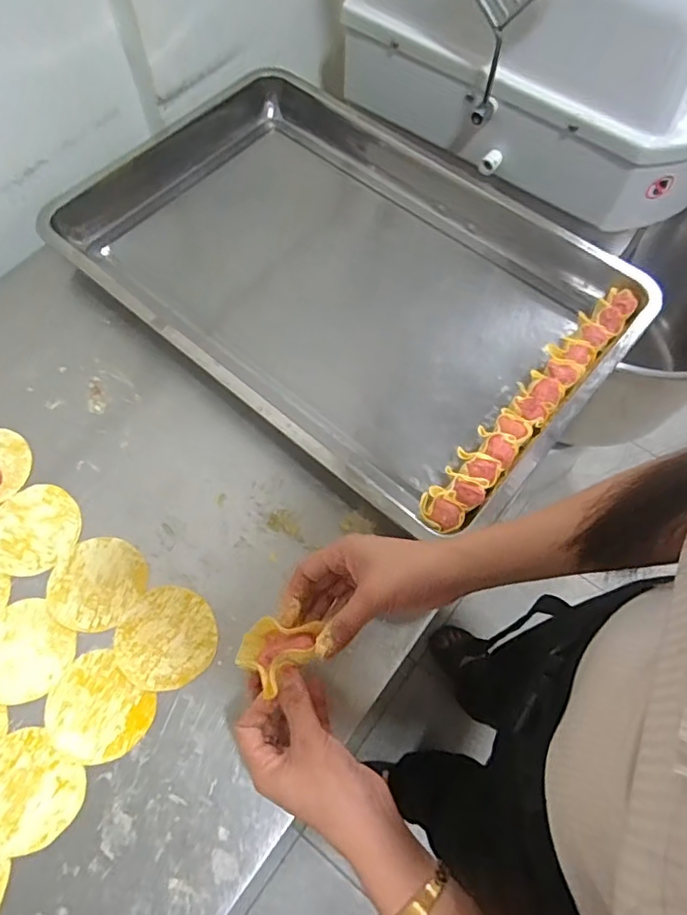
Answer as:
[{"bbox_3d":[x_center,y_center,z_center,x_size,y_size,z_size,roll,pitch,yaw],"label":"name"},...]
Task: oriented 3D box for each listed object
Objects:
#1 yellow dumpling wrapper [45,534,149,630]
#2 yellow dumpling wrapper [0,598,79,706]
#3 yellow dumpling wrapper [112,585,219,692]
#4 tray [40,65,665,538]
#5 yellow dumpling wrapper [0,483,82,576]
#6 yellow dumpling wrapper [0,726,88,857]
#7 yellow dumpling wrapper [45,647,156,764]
[{"bbox_3d":[-0.217,0.111,0.499,0.079,0.004,0.081,30,67,12],"label":"yellow dumpling wrapper"},{"bbox_3d":[-0.272,0.165,0.475,0.079,0.004,0.077,1,64,-2],"label":"yellow dumpling wrapper"},{"bbox_3d":[-0.150,0.153,0.480,0.082,0.004,0.081,1,64,-2],"label":"yellow dumpling wrapper"},{"bbox_3d":[-0.006,-0.208,0.630,0.574,0.063,0.380,39,69,16],"label":"tray"},{"bbox_3d":[-0.287,0.066,0.521,0.082,0.004,0.082,1,64,-2],"label":"yellow dumpling wrapper"},{"bbox_3d":[-0.245,0.258,0.432,0.083,0.004,0.074,33,67,13],"label":"yellow dumpling wrapper"},{"bbox_3d":[-0.201,0.205,0.458,0.083,0.004,0.073,37,69,15],"label":"yellow dumpling wrapper"}]

